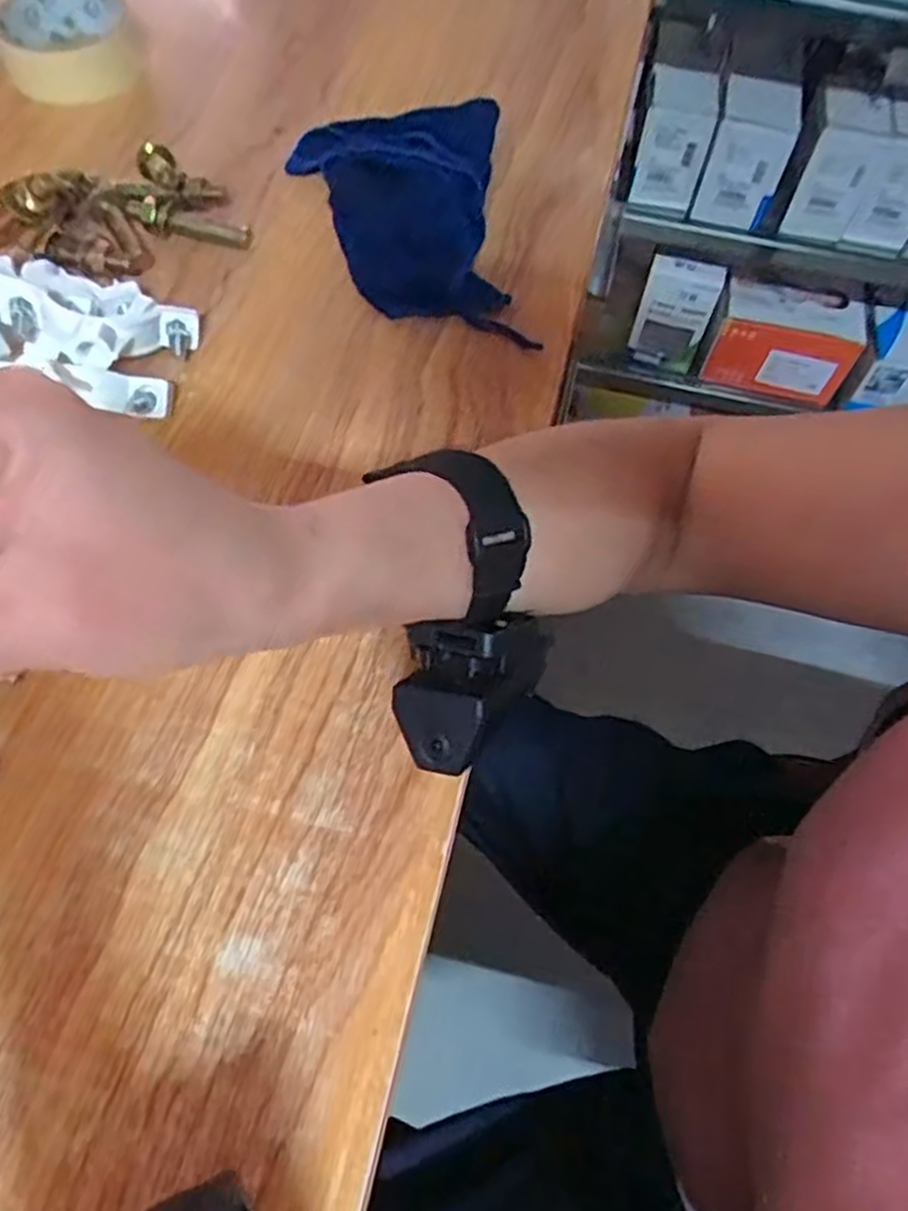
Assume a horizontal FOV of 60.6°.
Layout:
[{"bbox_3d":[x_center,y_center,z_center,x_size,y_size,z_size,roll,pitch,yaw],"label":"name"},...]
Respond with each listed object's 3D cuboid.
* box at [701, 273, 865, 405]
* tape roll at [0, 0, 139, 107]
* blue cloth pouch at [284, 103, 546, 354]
[{"bbox_3d":[0.397,-0.319,0.944,0.161,0.097,0.072,13,62,3],"label":"box"},{"bbox_3d":[-0.246,-0.352,0.495,0.083,0.034,0.088,1,62,-3],"label":"tape roll"},{"bbox_3d":[-0.025,-0.216,0.427,0.114,0.032,0.176,-5,63,-6],"label":"blue cloth pouch"}]

